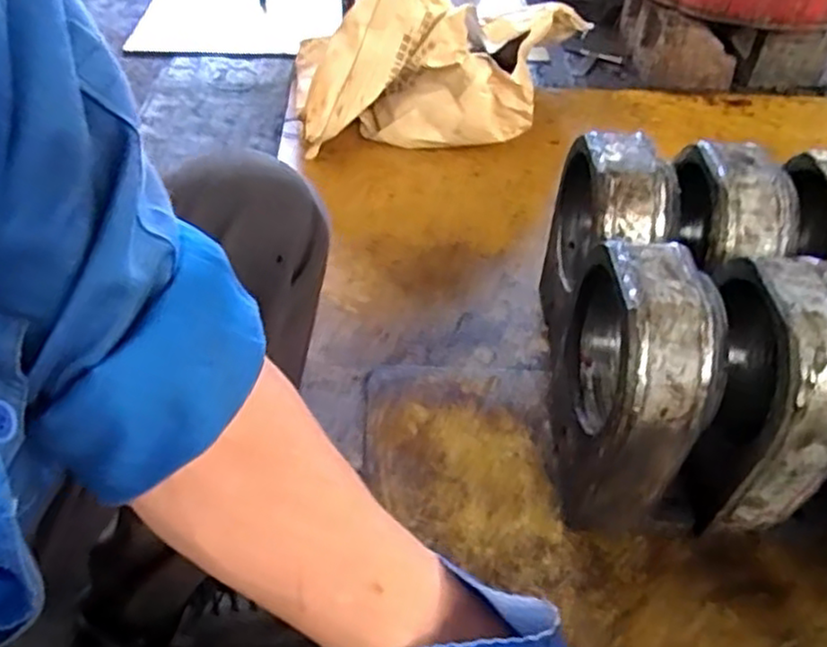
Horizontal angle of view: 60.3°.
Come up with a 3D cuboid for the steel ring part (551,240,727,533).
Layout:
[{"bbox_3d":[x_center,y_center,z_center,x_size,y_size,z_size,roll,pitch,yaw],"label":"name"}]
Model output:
[{"bbox_3d":[0.244,0.065,0.808,0.116,0.307,0.238,5,45,1],"label":"steel ring part"}]

